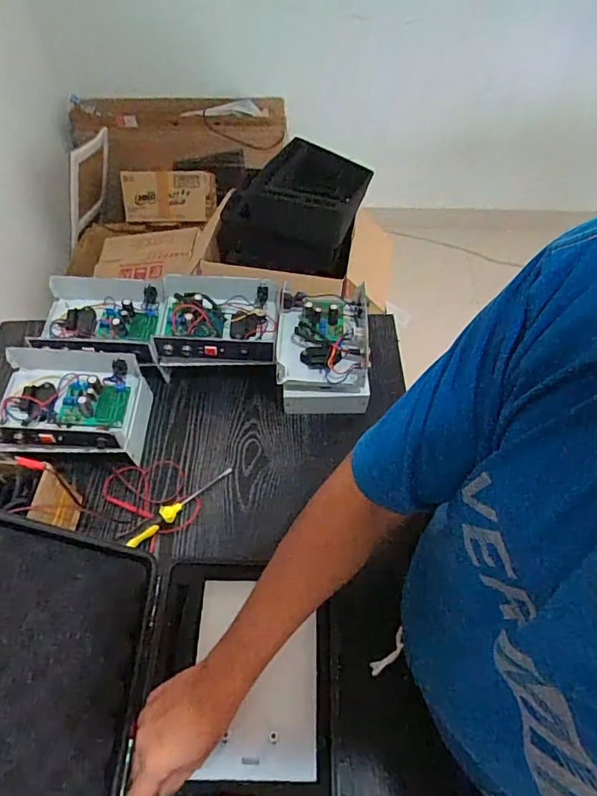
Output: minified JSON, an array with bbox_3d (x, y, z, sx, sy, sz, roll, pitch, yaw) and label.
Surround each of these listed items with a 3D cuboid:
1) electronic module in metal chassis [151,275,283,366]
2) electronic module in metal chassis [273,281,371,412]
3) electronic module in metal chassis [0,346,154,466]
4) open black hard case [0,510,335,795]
[{"bbox_3d":[-0.146,-0.139,0.864,0.216,0.078,0.167,0,57,1],"label":"electronic module in metal chassis"},{"bbox_3d":[0.041,-0.080,0.865,0.154,0.105,0.194,0,57,1],"label":"electronic module in metal chassis"},{"bbox_3d":[-0.362,0.018,0.793,0.219,0.116,0.158,-1,57,1],"label":"electronic module in metal chassis"},{"bbox_3d":[-0.164,0.283,0.504,0.393,0.217,0.272,-1,57,0],"label":"open black hard case"}]

